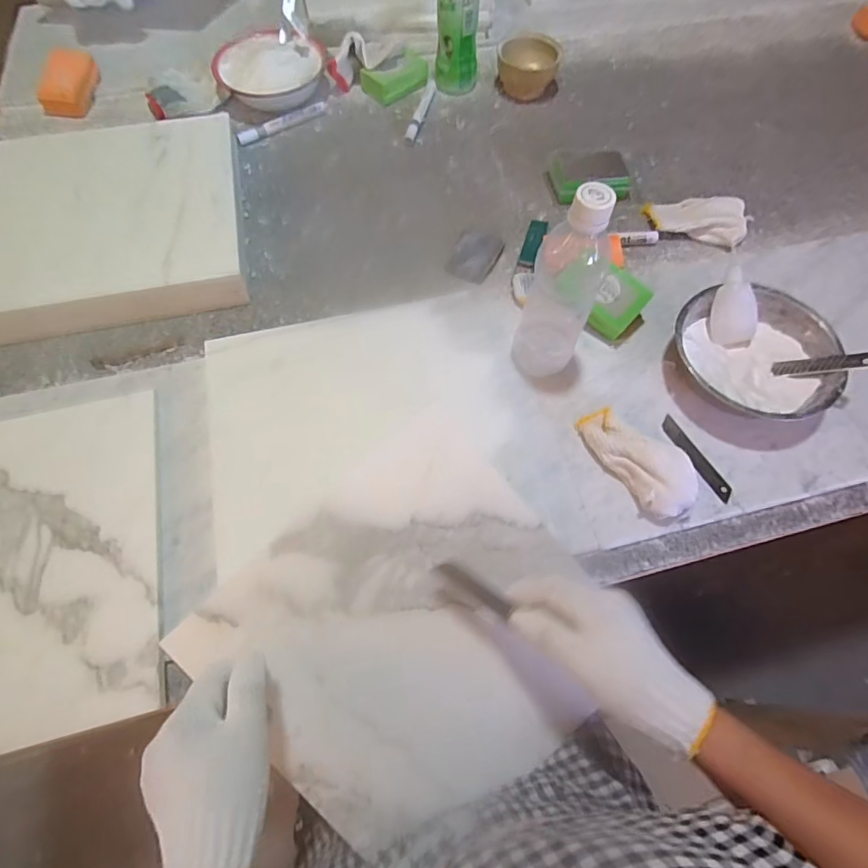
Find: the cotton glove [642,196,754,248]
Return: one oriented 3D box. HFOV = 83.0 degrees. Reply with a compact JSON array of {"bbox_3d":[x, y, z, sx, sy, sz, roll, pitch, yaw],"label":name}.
[{"bbox_3d":[0.341,-0.281,0.637,0.126,0.026,0.066,14,65,6],"label":"cotton glove"}]

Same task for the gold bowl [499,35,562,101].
[{"bbox_3d":[0.146,-0.568,0.755,0.076,0.052,0.079,37,69,15],"label":"gold bowl"}]

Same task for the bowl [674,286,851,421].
[{"bbox_3d":[0.332,-0.080,0.515,0.158,0.044,0.153,0,64,-1],"label":"bowl"}]

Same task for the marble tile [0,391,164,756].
[{"bbox_3d":[-0.395,0.118,0.427,0.297,0.012,0.293,-13,65,-7],"label":"marble tile"}]

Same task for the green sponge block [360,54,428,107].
[{"bbox_3d":[-0.058,-0.555,0.760,0.098,0.029,0.063,-28,68,-13],"label":"green sponge block"}]

